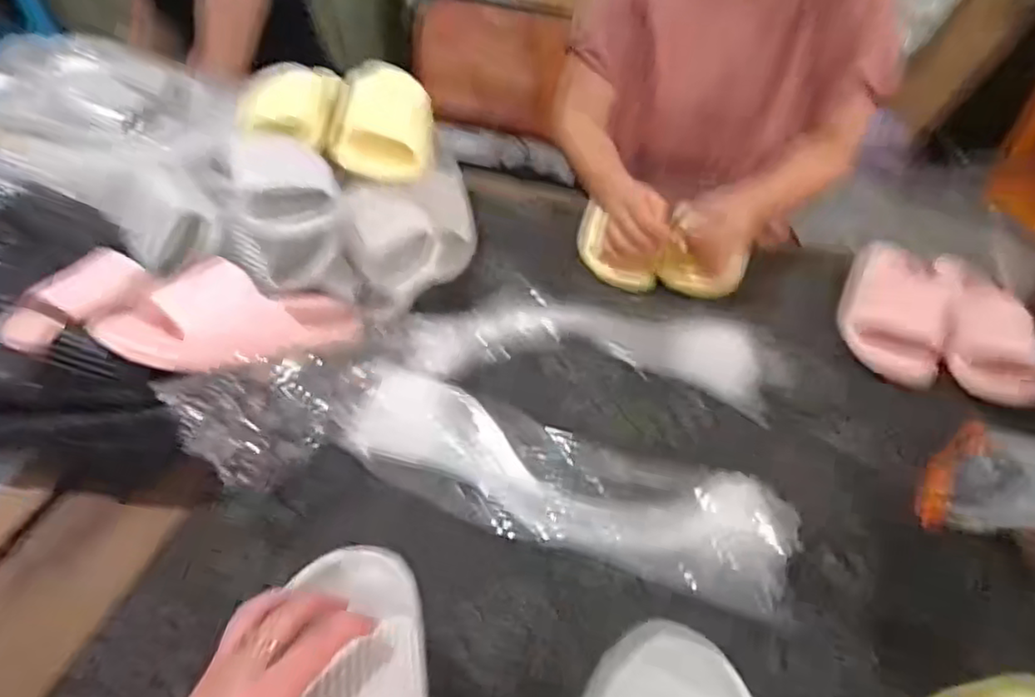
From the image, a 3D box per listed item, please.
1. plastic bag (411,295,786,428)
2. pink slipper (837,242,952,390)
[{"bbox_3d":[0.094,-0.001,0.754,0.416,0.032,0.151,9,40,-5],"label":"plastic bag"},{"bbox_3d":[0.495,-0.059,0.865,0.113,0.060,0.255,20,46,16],"label":"pink slipper"}]

